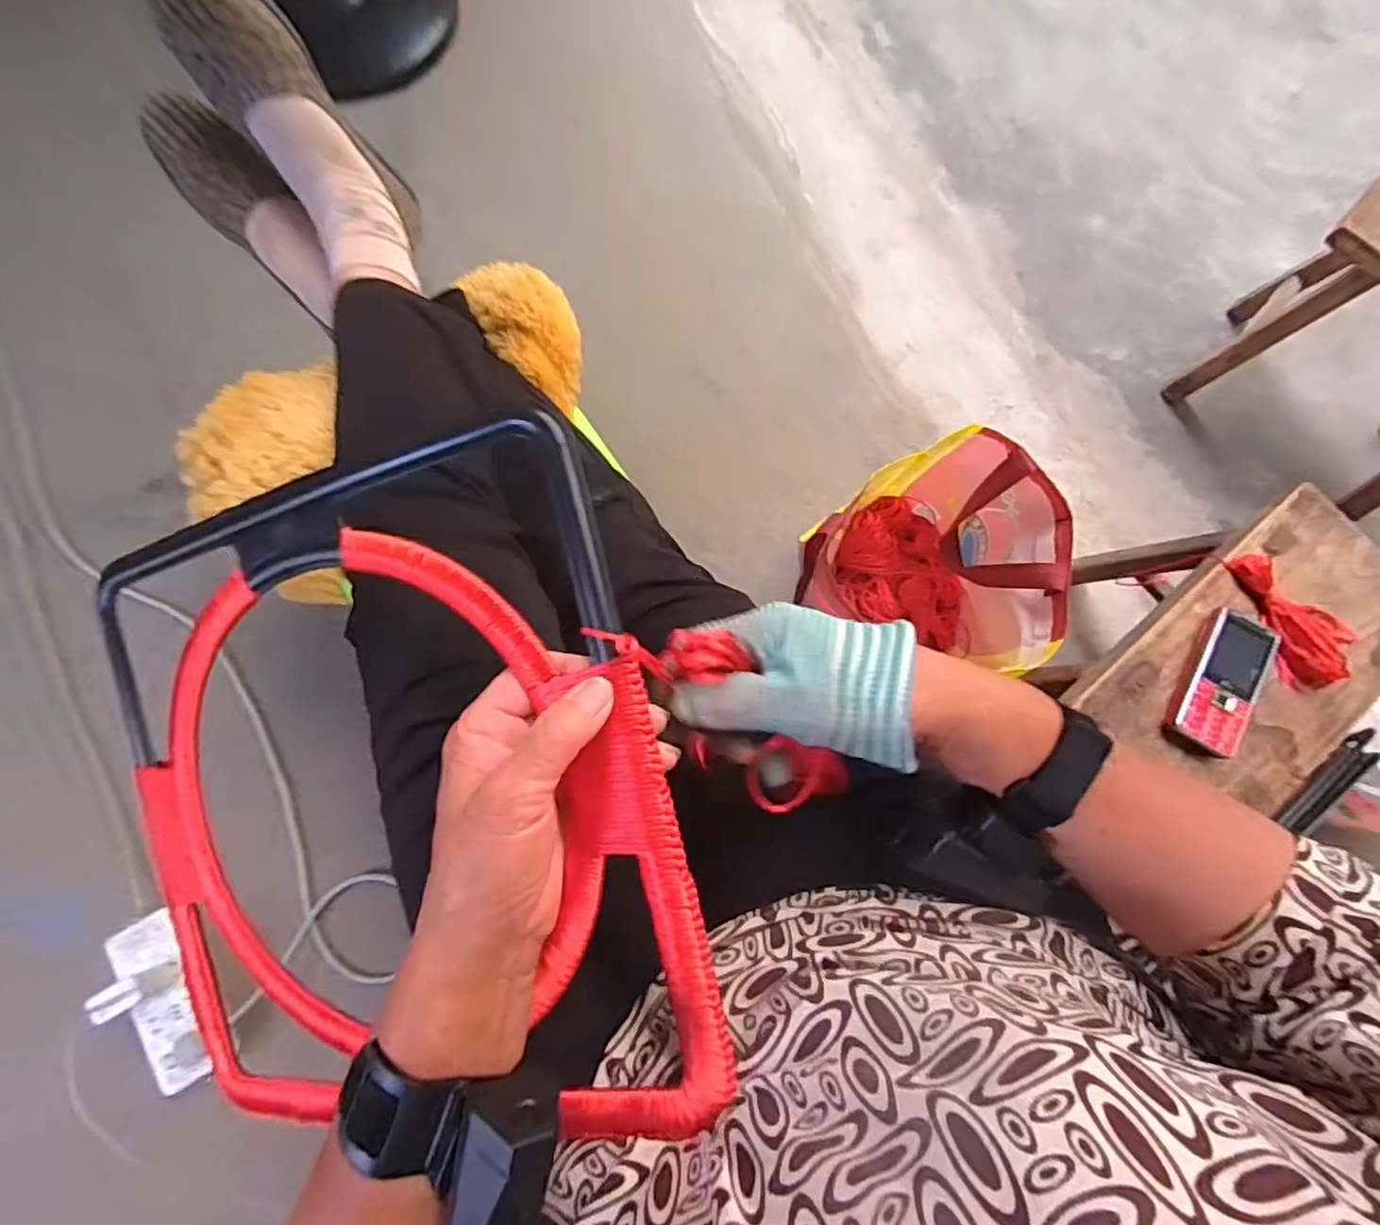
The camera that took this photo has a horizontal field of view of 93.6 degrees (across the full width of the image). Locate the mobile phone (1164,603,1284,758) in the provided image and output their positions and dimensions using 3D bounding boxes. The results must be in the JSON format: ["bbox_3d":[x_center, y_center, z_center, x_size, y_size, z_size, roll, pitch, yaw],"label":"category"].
[{"bbox_3d":[0.459,0.059,0.555,0.056,0.020,0.124,32,79,6],"label":"mobile phone"}]

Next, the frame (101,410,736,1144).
[{"bbox_3d":[-0.166,0.100,0.327,0.336,0.036,0.327,-14,89,15],"label":"frame"}]

